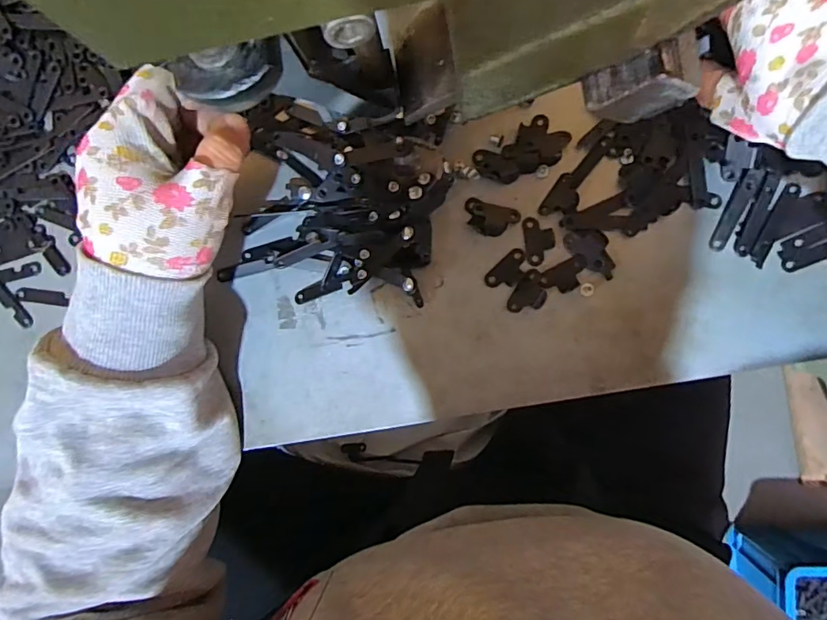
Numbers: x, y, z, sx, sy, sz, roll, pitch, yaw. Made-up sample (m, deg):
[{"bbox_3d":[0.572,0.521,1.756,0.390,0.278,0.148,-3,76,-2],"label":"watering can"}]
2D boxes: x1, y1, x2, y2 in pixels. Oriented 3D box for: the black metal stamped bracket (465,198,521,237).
[{"bbox_3d":[0.047,-0.055,0.314,0.033,0.008,0.020,18,91,5],"label":"black metal stamped bracket"}]

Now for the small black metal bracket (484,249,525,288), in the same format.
[{"bbox_3d":[0.058,-0.023,0.314,0.029,0.004,0.016,-43,86,4],"label":"small black metal bracket"}]

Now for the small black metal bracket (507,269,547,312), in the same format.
[{"bbox_3d":[0.070,-0.009,0.313,0.019,0.004,0.028,29,92,5],"label":"small black metal bracket"}]

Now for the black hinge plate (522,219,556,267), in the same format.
[{"bbox_3d":[0.076,-0.042,0.312,0.017,0.006,0.029,-7,89,5],"label":"black hinge plate"}]

